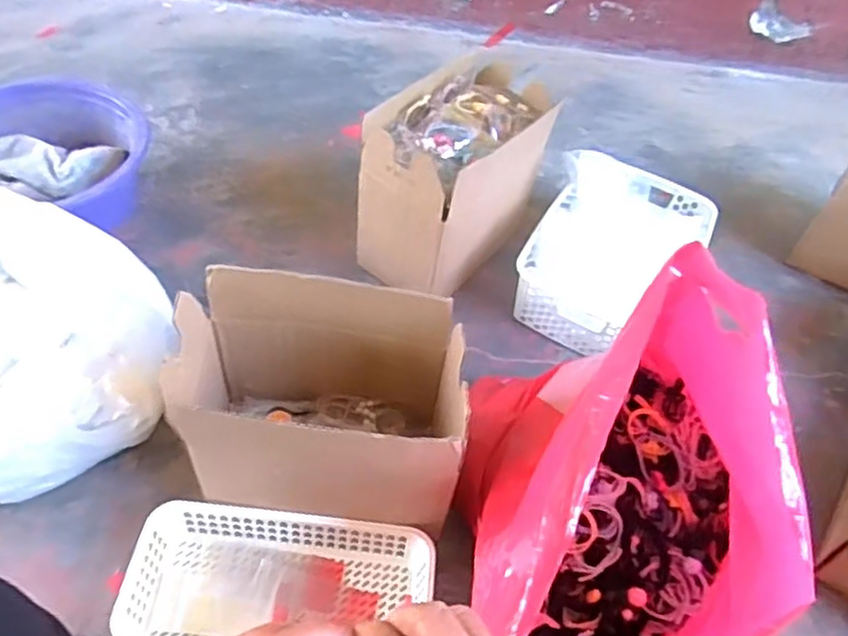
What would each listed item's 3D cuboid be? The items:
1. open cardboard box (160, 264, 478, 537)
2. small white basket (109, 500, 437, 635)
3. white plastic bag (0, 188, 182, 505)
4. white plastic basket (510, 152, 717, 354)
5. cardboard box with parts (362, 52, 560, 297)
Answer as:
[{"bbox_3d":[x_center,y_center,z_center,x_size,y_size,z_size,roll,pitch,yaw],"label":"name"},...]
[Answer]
[{"bbox_3d":[-0.091,0.084,0.618,0.240,0.186,0.147,8,49,0],"label":"open cardboard box"},{"bbox_3d":[-0.127,0.246,0.620,0.267,0.051,0.124,6,49,-1],"label":"small white basket"},{"bbox_3d":[-0.419,0.042,0.671,0.297,0.175,0.255,-8,50,-13],"label":"white plastic bag"},{"bbox_3d":[0.250,-0.078,0.904,0.193,0.099,0.289,24,51,14],"label":"white plastic basket"},{"bbox_3d":[0.039,-0.172,0.876,0.143,0.213,0.245,32,53,20],"label":"cardboard box with parts"}]

